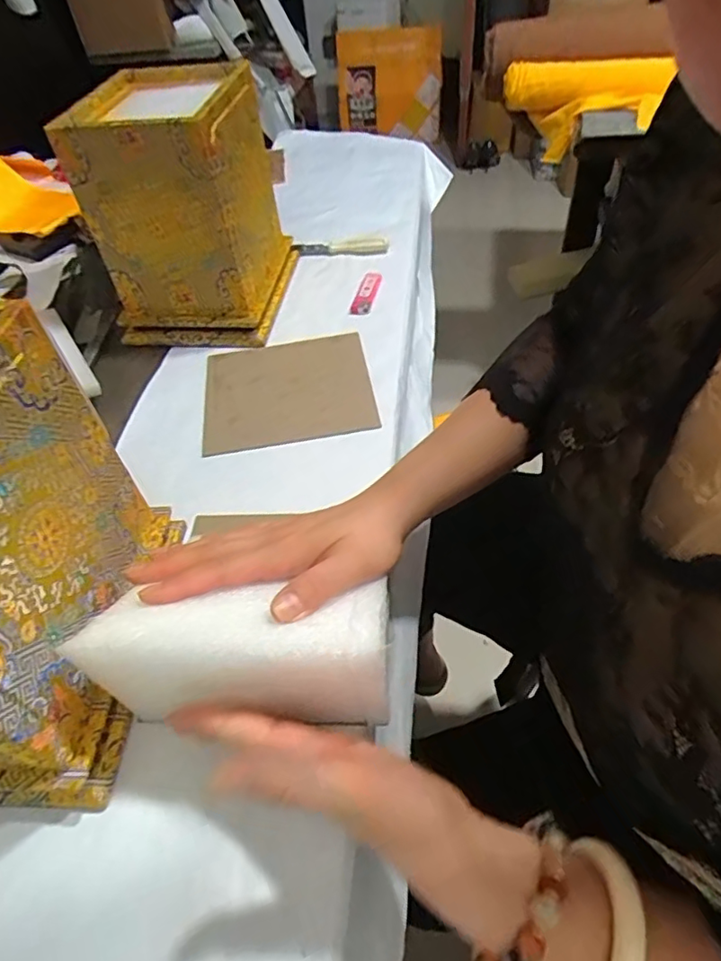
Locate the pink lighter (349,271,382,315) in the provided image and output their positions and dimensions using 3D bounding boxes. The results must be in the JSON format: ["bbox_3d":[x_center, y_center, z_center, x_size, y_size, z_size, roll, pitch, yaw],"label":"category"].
[{"bbox_3d":[0.008,-0.226,0.678,0.025,0.009,0.087,7,50,12],"label":"pink lighter"}]

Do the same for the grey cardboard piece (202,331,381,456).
[{"bbox_3d":[-0.074,-0.094,0.579,0.166,0.008,0.151,-7,53,-4],"label":"grey cardboard piece"}]

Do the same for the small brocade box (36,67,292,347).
[{"bbox_3d":[-0.184,-0.296,0.617,0.168,0.217,0.192,-1,48,4],"label":"small brocade box"}]

